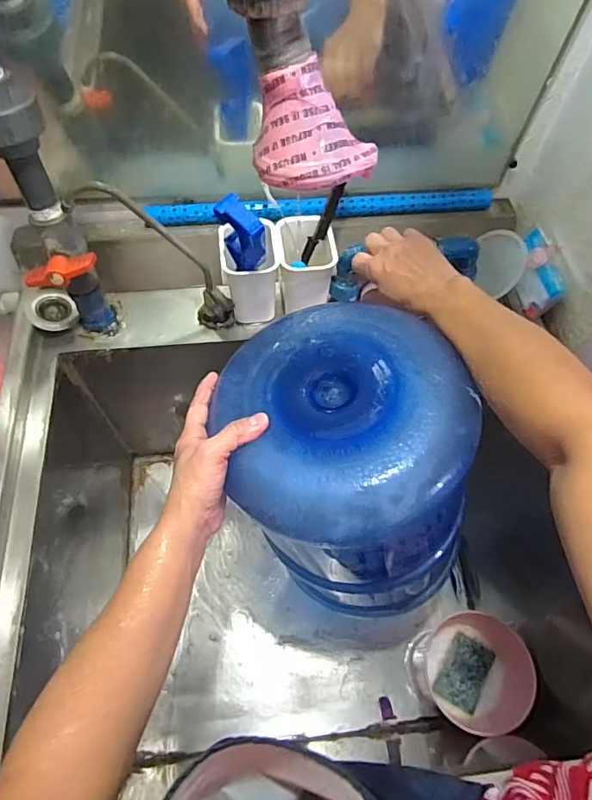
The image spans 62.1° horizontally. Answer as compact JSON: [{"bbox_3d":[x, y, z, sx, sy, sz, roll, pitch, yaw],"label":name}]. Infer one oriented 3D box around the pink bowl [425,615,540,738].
[{"bbox_3d":[0.256,0.387,0.704,0.134,0.080,0.147,1,62,-2],"label":"pink bowl"}]

